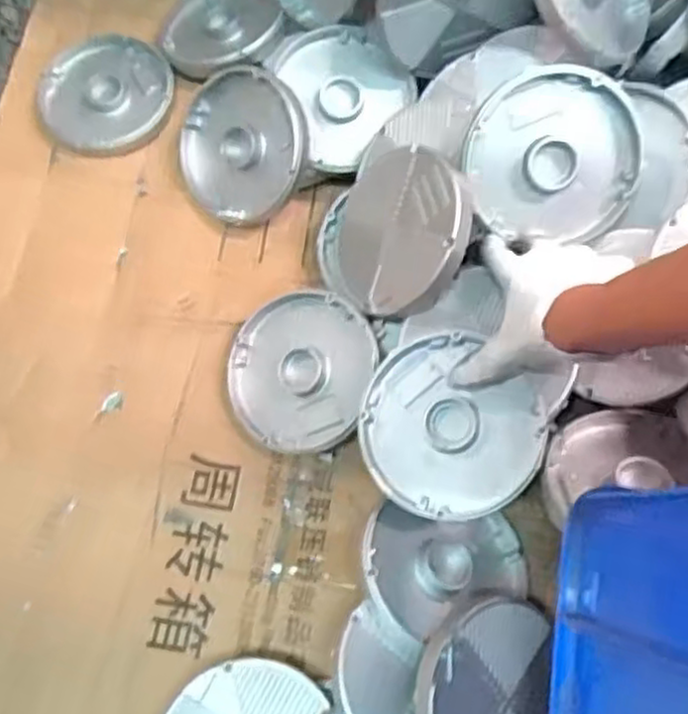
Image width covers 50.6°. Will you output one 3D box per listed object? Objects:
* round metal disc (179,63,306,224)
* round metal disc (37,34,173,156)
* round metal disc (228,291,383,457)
[{"bbox_3d":[-0.098,-0.199,0.688,0.141,0.033,0.140,48,116,14],"label":"round metal disc"},{"bbox_3d":[-0.246,-0.273,0.753,0.134,0.016,0.136,-1,71,2],"label":"round metal disc"},{"bbox_3d":[-0.040,0.011,0.639,0.126,0.021,0.138,-1,86,11],"label":"round metal disc"}]

